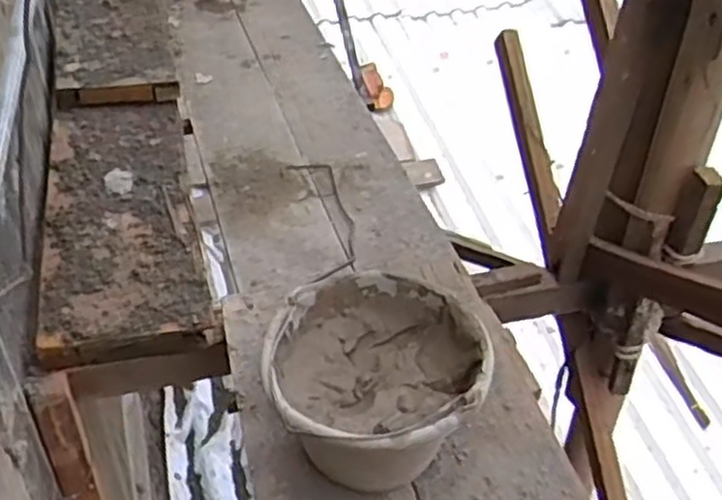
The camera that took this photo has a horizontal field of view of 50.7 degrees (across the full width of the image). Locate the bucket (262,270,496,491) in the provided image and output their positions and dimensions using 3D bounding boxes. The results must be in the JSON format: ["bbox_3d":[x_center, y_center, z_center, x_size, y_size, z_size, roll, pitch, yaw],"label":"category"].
[{"bbox_3d":[0.018,0.169,0.906,0.240,0.168,0.240,1,39,-1],"label":"bucket"}]

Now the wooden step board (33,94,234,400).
[{"bbox_3d":[-0.413,-0.057,1.344,0.259,0.061,0.728,-8,40,-12],"label":"wooden step board"}]

